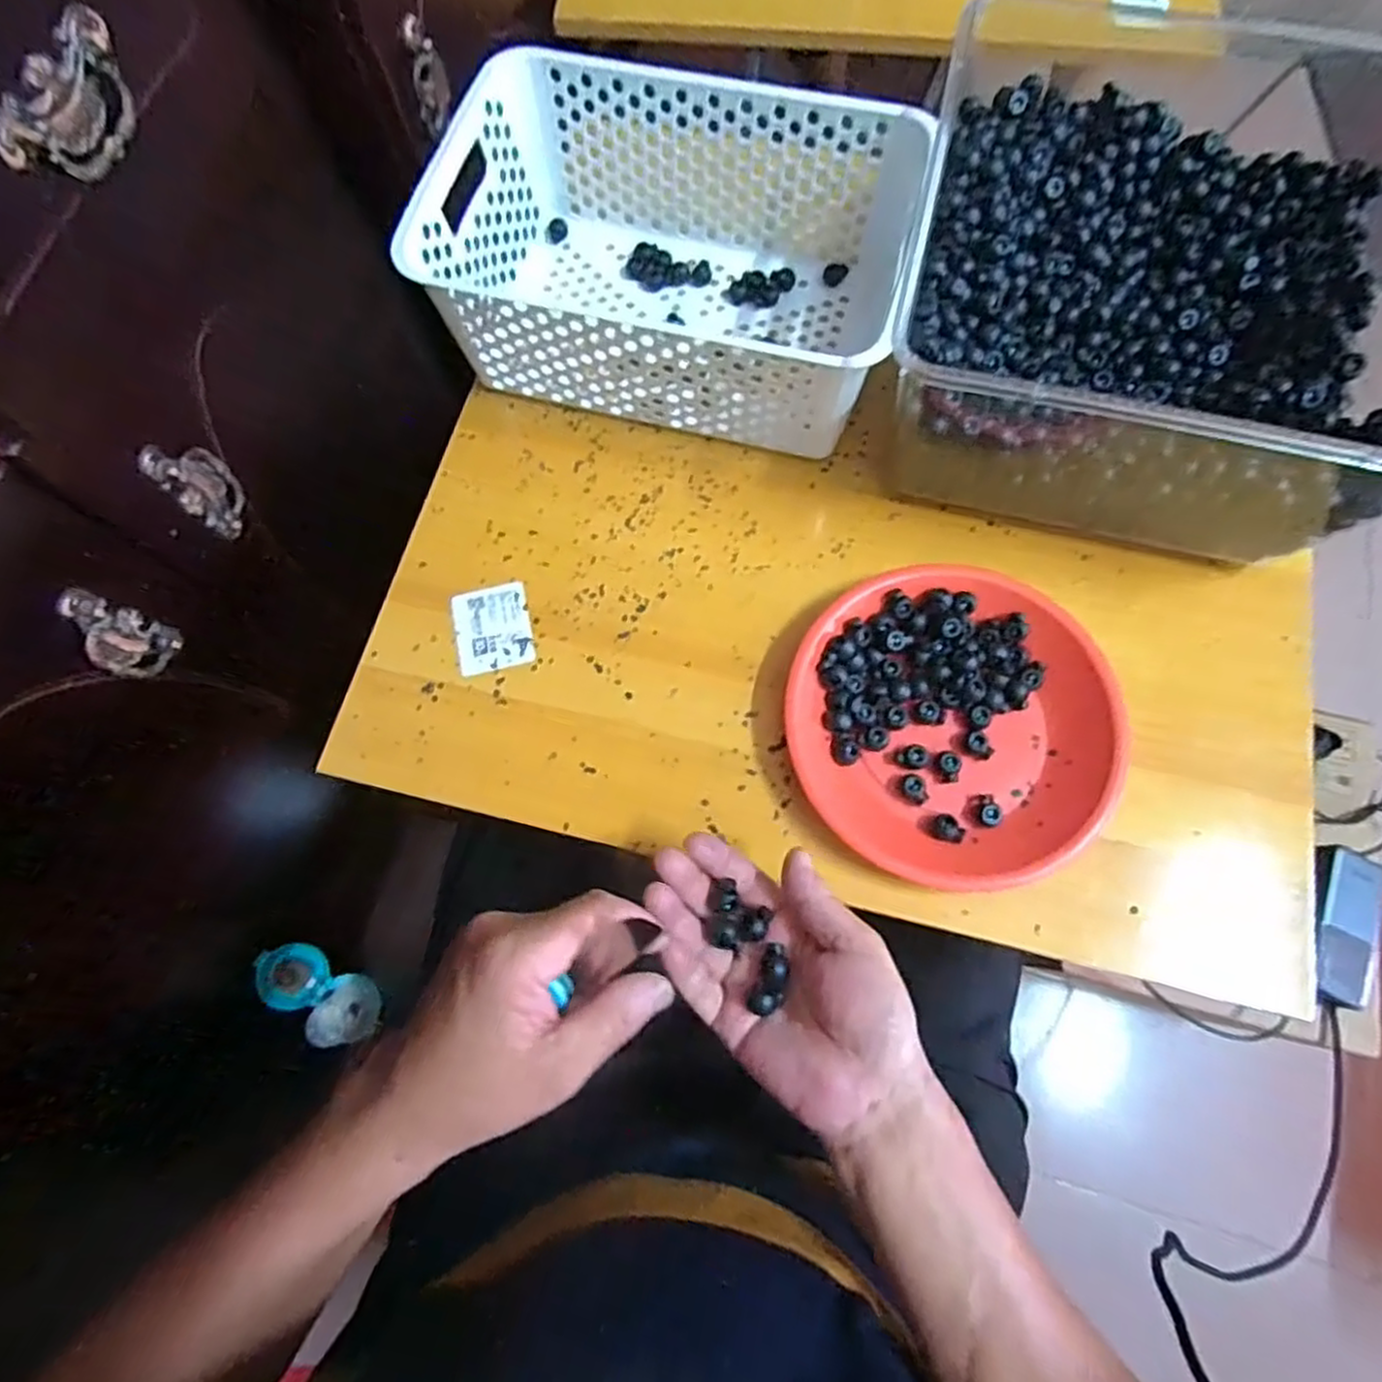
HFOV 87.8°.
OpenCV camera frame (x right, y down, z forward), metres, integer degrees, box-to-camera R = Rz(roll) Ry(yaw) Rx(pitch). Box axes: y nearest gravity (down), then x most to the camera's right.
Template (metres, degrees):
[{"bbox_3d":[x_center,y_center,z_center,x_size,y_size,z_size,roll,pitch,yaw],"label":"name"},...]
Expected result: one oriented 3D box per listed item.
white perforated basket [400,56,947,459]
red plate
[{"bbox_3d":[-0.017,-0.299,0.502,0.289,0.112,0.207,15,73,6],"label":"white perforated basket"},{"bbox_3d":[0.156,0.018,0.439,0.178,0.034,0.194,0,72,1],"label":"red plate"}]

